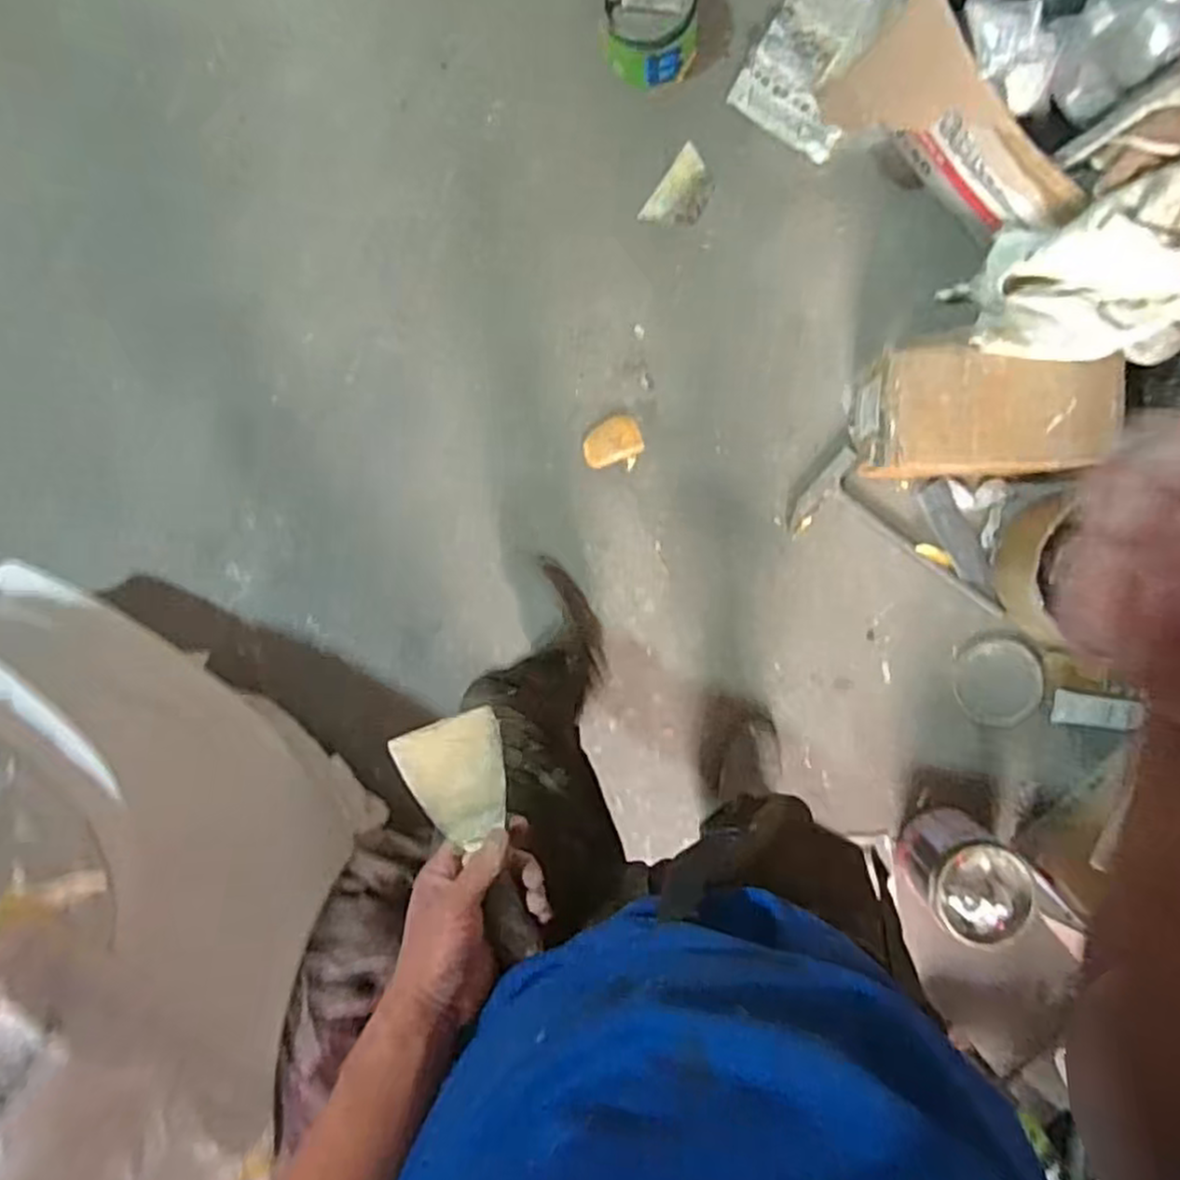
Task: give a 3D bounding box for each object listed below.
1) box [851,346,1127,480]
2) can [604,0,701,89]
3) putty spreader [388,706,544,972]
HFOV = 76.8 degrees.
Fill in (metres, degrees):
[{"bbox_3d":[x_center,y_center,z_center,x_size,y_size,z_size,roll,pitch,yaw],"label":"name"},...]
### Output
[{"bbox_3d":[0.566,-0.250,1.099,0.306,0.212,0.167,0,93,6],"label":"box"},{"bbox_3d":[0.095,-0.883,1.148,0.147,0.104,0.164,3,95,6],"label":"can"},{"bbox_3d":[-0.077,0.176,0.523,0.067,0.023,0.173,-19,89,7],"label":"putty spreader"}]

